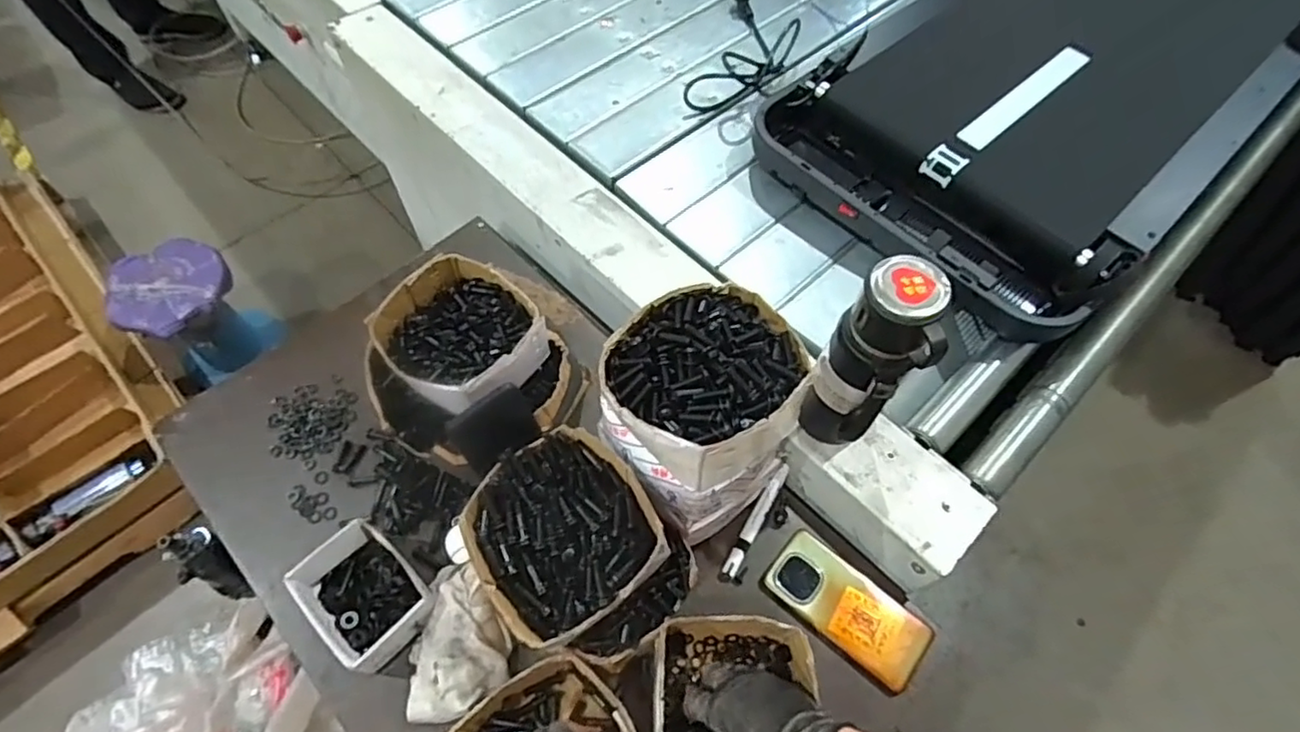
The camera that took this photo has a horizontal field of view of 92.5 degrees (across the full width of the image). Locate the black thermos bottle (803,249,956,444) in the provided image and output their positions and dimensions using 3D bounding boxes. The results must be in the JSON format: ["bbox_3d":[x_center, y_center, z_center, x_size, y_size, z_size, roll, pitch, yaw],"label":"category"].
[{"bbox_3d":[0.192,-0.002,0.567,0.067,0.215,0.077,12,61,5],"label":"black thermos bottle"}]

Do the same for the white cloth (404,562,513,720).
[{"bbox_3d":[-0.188,0.261,0.599,0.093,0.028,0.132,-11,62,-8],"label":"white cloth"}]

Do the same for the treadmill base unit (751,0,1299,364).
[{"bbox_3d":[0.630,-0.443,0.932,0.990,0.113,0.473,-39,69,-21],"label":"treadmill base unit"}]

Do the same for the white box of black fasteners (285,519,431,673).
[{"bbox_3d":[-0.281,0.225,0.617,0.094,0.054,0.130,-40,69,-21],"label":"white box of black fasteners"}]

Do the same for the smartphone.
[{"bbox_3d":[0.202,0.248,0.641,0.164,0.014,0.080,37,66,17],"label":"smartphone"}]

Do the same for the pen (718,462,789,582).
[{"bbox_3d":[0.116,0.169,0.685,0.018,0.013,0.146,28,63,13],"label":"pen"}]

